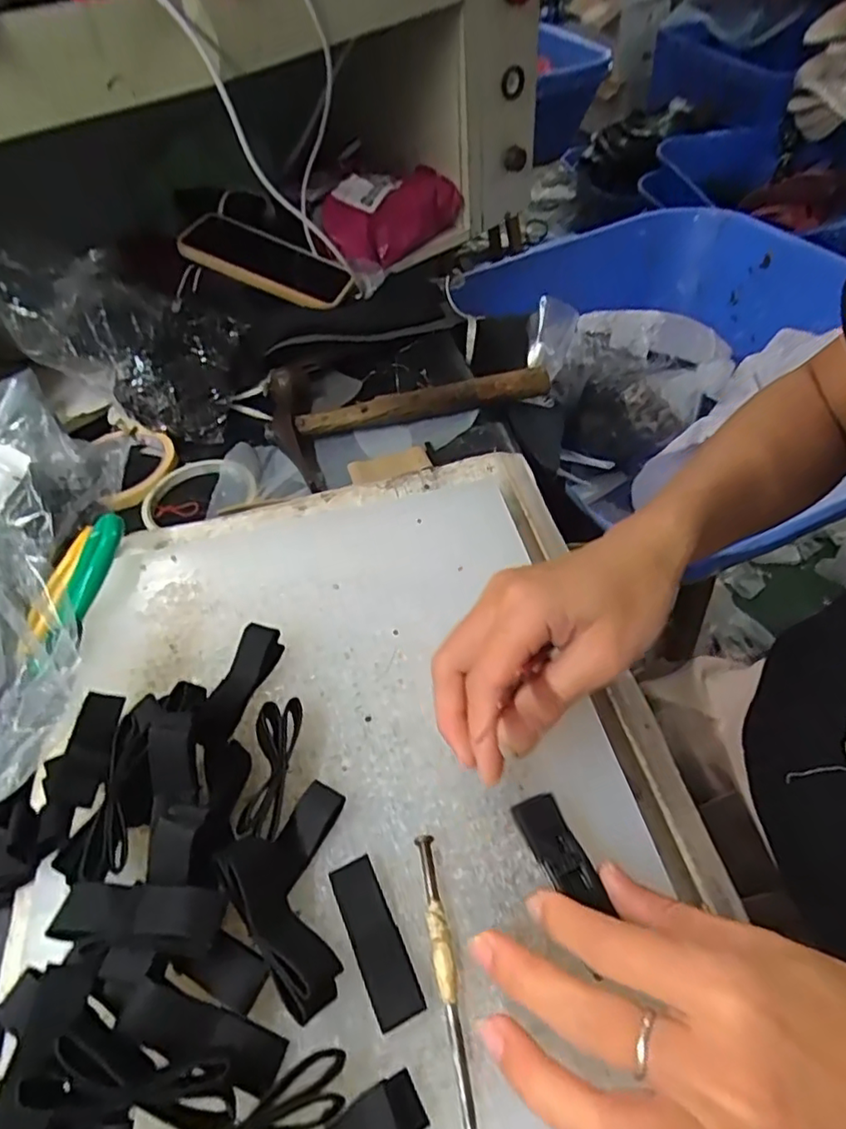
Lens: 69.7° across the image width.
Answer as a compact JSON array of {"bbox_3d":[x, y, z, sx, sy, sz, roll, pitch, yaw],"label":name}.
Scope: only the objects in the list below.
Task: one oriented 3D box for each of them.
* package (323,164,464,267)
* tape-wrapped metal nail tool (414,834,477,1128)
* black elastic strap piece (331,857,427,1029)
[{"bbox_3d":[-0.031,-0.389,0.669,0.164,0.060,0.070,-38,56,-22],"label":"package"},{"bbox_3d":[0.008,0.150,0.225,0.008,0.008,0.093,-11,50,-2],"label":"tape-wrapped metal nail tool"},{"bbox_3d":[-0.019,0.141,0.232,0.017,0.004,0.057,-22,50,-14],"label":"black elastic strap piece"}]

